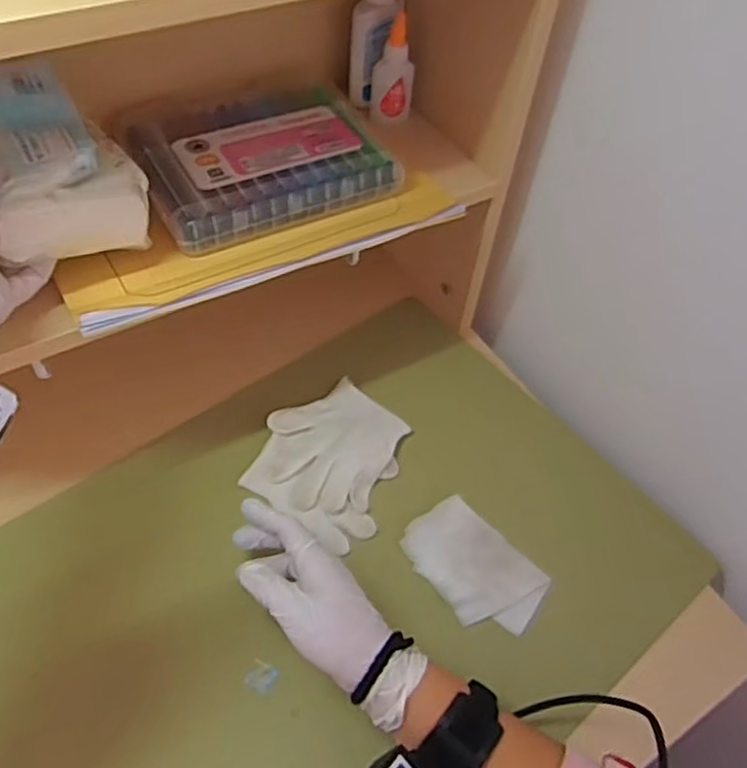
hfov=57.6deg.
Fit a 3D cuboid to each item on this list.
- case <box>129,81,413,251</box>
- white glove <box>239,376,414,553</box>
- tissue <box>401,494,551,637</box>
[{"bbox_3d":[-0.079,-0.183,0.542,0.208,0.041,0.147,-22,52,-22],"label":"case"},{"bbox_3d":[-0.040,0.064,0.605,0.116,0.025,0.150,16,48,11],"label":"white glove"},{"bbox_3d":[0.082,0.148,0.552,0.114,0.009,0.070,42,72,16],"label":"tissue"}]

